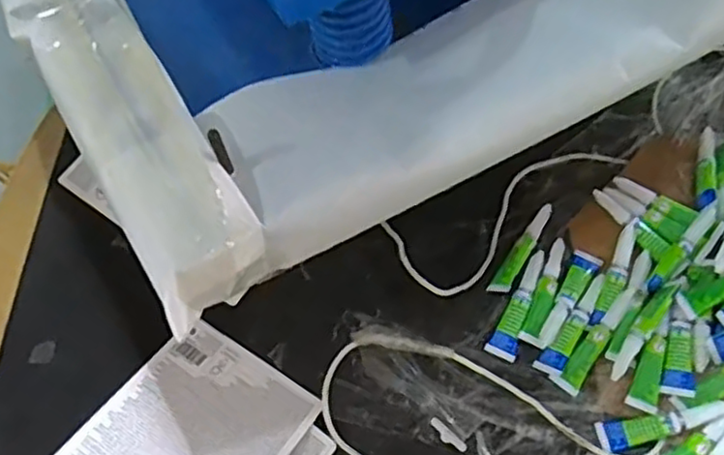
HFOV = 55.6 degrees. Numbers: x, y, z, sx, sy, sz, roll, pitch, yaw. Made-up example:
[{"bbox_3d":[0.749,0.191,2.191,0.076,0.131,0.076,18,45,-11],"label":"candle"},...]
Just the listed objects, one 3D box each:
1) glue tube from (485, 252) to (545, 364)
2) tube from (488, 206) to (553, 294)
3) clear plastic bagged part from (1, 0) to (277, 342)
[{"bbox_3d":[0.112,0.053,0.481,0.019,0.008,0.082,24,65,15],"label":"glue tube"},{"bbox_3d":[0.119,0.014,0.500,0.013,0.006,0.083,31,67,18],"label":"tube"},{"bbox_3d":[-0.170,-0.115,0.422,0.069,0.048,0.392,-28,63,-12],"label":"clear plastic bagged part"}]

